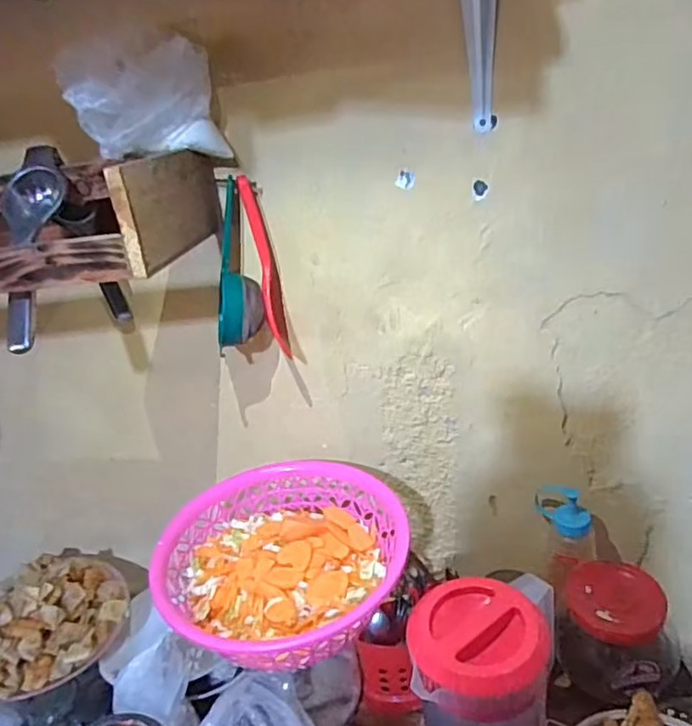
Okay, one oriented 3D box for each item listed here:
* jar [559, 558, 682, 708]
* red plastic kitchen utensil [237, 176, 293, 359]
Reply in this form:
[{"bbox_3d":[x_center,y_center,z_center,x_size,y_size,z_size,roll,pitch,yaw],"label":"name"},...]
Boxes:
[{"bbox_3d":[0.303,0.308,0.692,0.103,0.117,0.112,-6,25,3],"label":"jar"},{"bbox_3d":[-0.087,-0.099,0.664,0.024,0.200,0.049,-9,25,-3],"label":"red plastic kitchen utensil"}]

